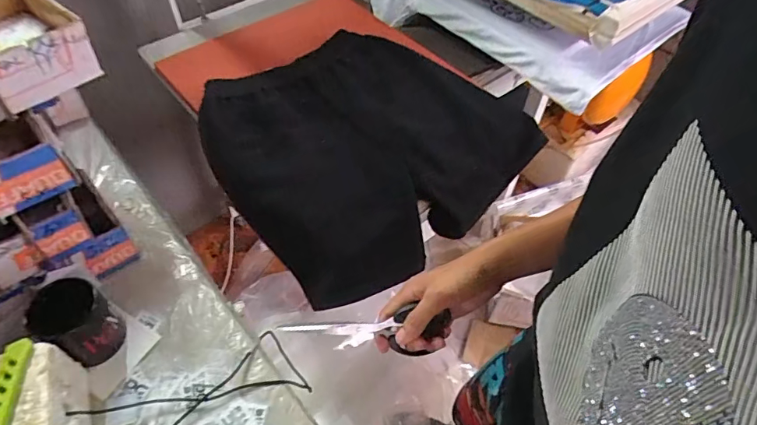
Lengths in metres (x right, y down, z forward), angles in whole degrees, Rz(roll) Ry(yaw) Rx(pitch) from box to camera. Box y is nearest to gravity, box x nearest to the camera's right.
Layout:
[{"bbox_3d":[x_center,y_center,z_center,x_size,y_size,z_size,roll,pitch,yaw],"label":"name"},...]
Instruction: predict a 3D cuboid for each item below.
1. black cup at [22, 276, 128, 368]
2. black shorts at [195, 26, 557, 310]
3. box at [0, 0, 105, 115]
[{"bbox_3d":[-0.386,0.139,0.609,0.074,0.110,0.072,1,52,-1],"label":"black cup"},{"bbox_3d":[-0.009,-0.118,0.746,0.454,0.104,0.386,-33,59,-24],"label":"black shorts"},{"bbox_3d":[-0.480,-0.227,0.620,0.203,0.074,0.133,34,58,23],"label":"box"}]

